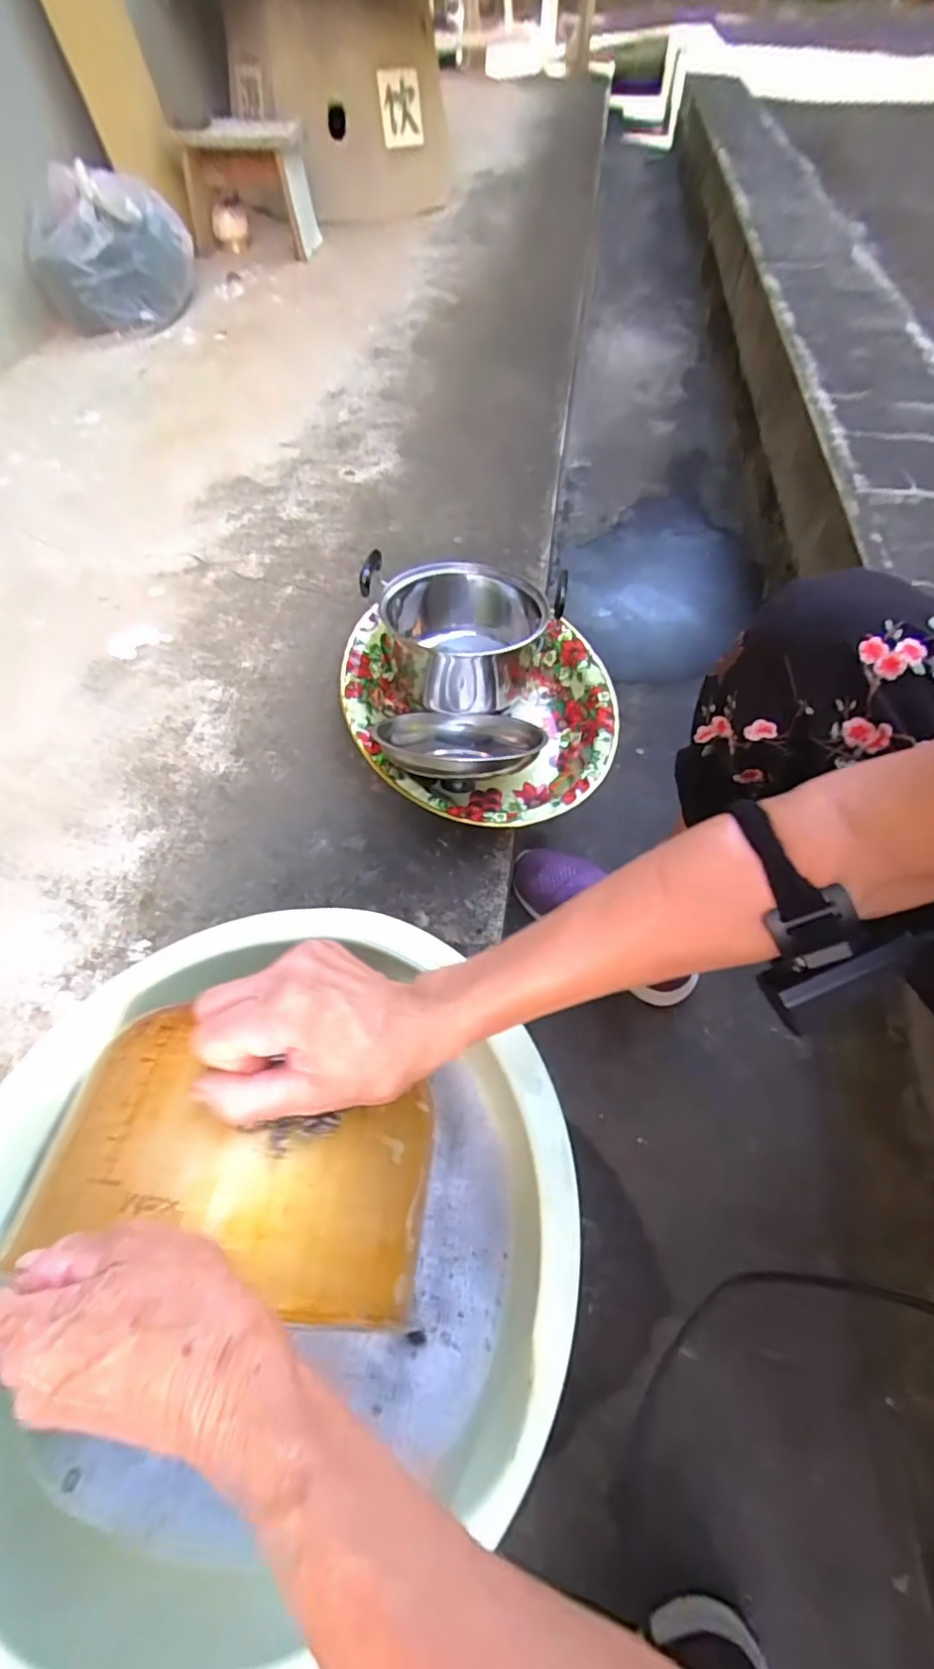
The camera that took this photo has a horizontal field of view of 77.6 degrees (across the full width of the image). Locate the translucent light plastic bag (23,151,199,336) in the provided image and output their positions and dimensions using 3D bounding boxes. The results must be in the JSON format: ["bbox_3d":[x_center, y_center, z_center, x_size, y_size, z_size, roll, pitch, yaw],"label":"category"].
[{"bbox_3d":[-0.717,-1.163,1.183,0.158,0.220,0.293,28,62,18],"label":"translucent light plastic bag"}]

